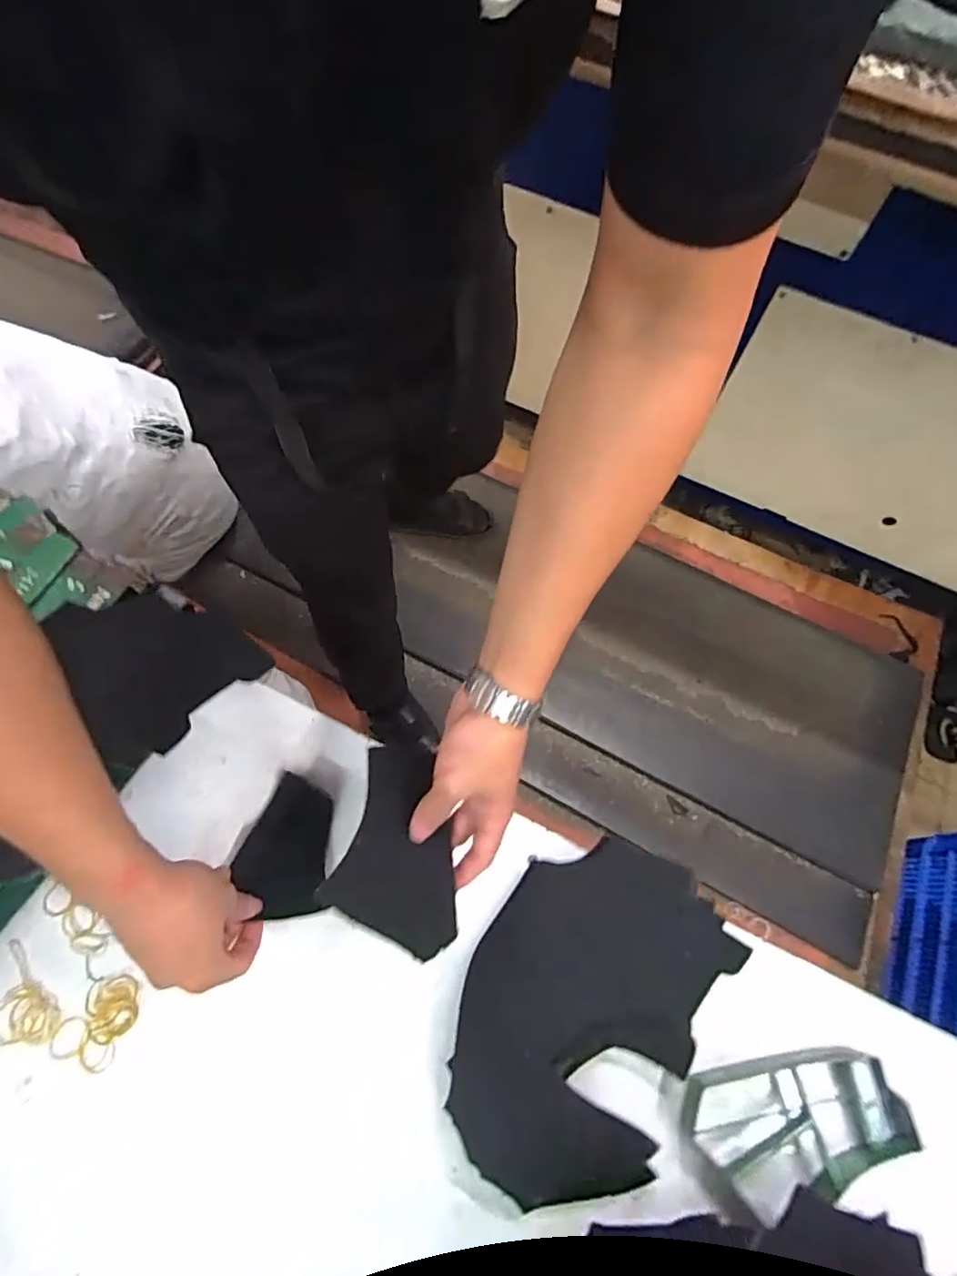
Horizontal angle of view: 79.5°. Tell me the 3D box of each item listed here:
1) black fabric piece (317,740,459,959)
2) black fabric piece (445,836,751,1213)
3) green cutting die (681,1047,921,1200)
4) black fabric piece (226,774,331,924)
[{"bbox_3d":[-0.055,0.157,0.444,0.098,0.009,0.137,17,62,1],"label":"black fabric piece"},{"bbox_3d":[0.085,0.298,0.471,0.180,0.019,0.257,29,68,10],"label":"black fabric piece"},{"bbox_3d":[0.245,0.380,0.455,0.170,0.040,0.083,-5,66,-5],"label":"green cutting die"},{"bbox_3d":[-0.176,0.186,0.518,0.081,0.014,0.118,-3,66,-4],"label":"black fabric piece"}]

